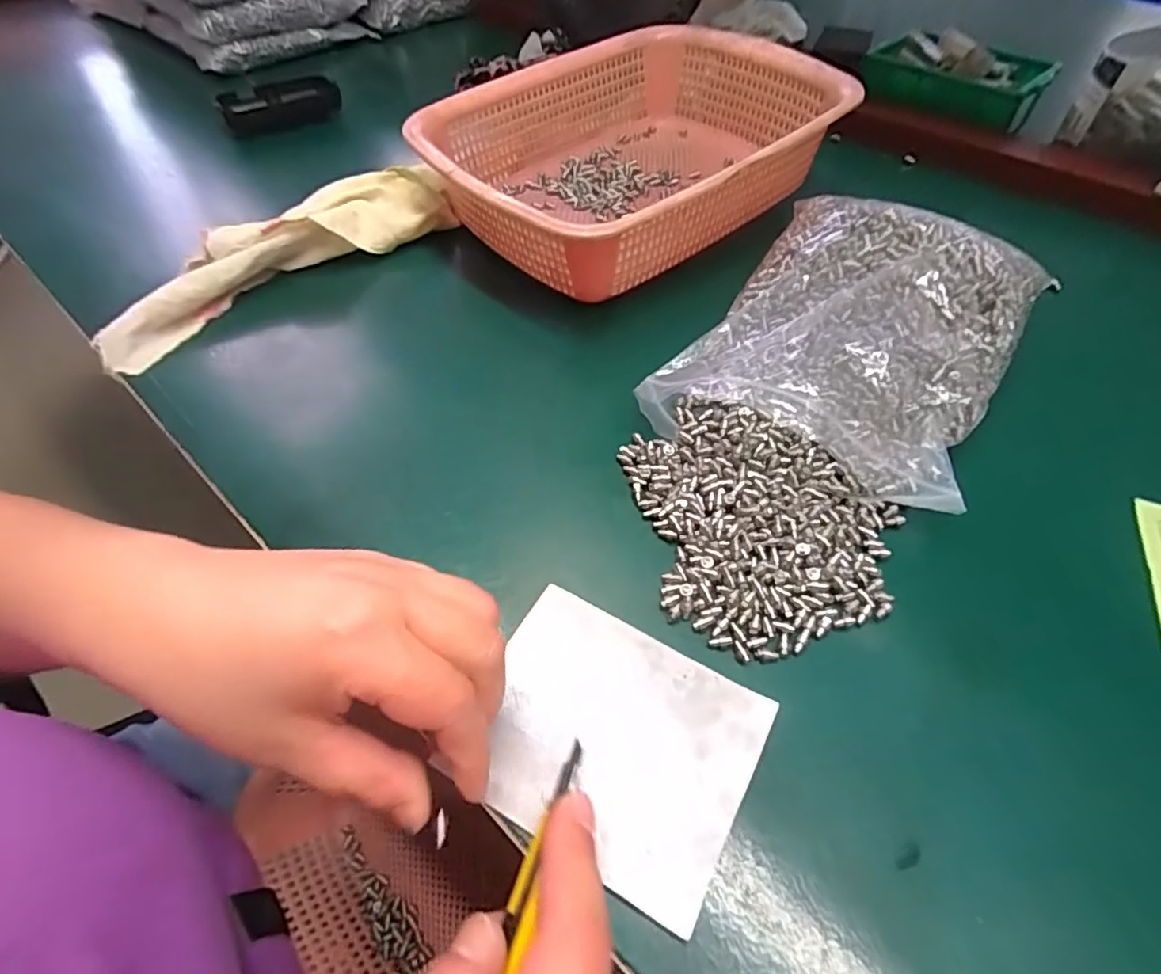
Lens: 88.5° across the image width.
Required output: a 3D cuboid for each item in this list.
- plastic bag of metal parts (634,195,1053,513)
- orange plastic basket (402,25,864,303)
[{"bbox_3d":[0.160,-0.090,0.342,0.159,0.051,0.226,29,58,20],"label":"plastic bag of metal parts"},{"bbox_3d":[0.038,-0.252,0.456,0.290,0.080,0.215,-34,60,-22],"label":"orange plastic basket"}]

